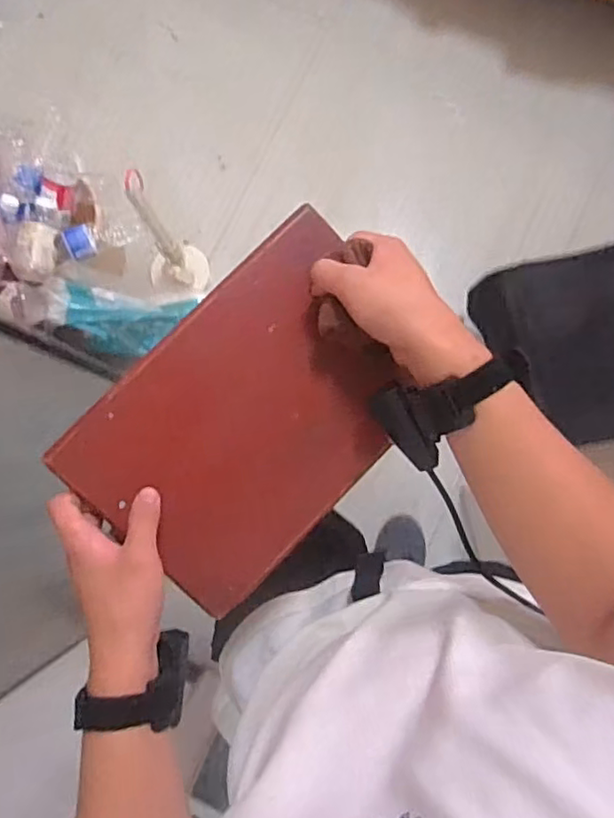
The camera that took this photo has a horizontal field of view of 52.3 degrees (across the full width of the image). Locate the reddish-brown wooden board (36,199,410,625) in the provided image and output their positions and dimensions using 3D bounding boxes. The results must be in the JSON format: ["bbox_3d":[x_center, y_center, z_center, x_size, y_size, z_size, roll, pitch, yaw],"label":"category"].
[{"bbox_3d":[-0.037,0.007,0.506,0.187,0.022,0.277,45,84,-11],"label":"reddish-brown wooden board"}]

